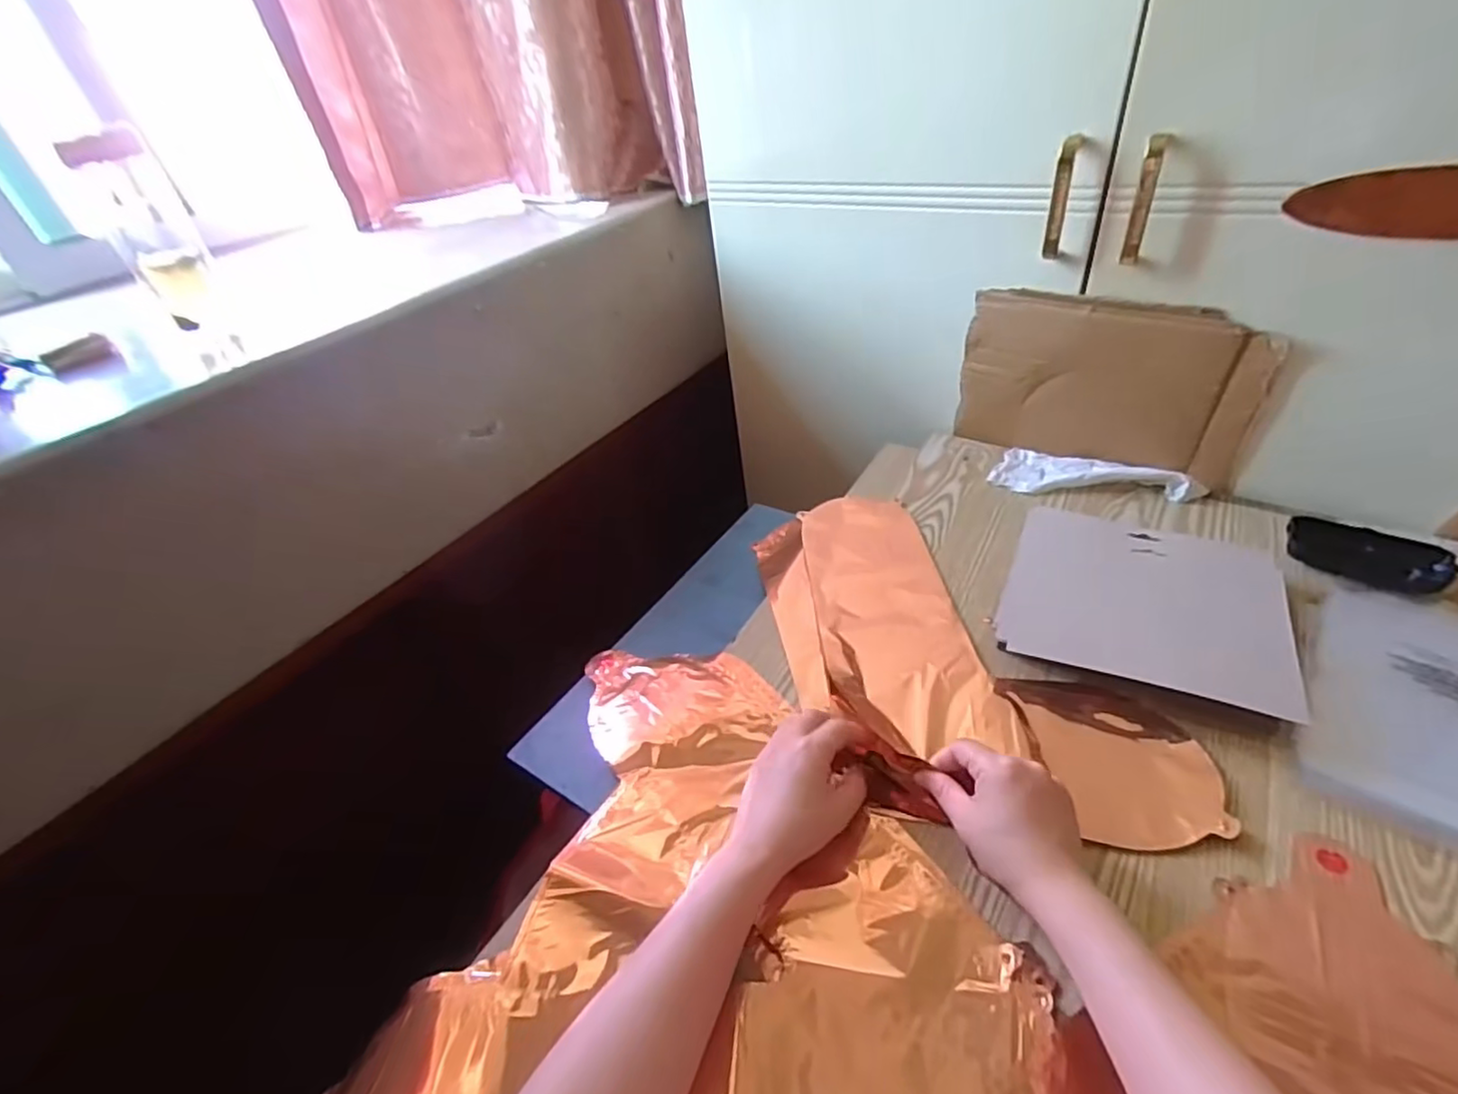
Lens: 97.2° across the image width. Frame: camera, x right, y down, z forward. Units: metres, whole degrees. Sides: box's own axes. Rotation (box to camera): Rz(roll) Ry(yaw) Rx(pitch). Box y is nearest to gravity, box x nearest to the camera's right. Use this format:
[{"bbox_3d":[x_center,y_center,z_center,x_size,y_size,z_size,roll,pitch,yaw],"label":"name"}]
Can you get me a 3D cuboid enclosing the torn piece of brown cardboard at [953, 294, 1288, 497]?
[{"bbox_3d":[0.385,-0.162,0.670,0.272,0.181,0.016,18,46,30],"label":"torn piece of brown cardboard"}]

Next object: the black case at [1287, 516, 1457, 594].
[{"bbox_3d":[0.558,0.005,0.566,0.106,0.024,0.060,17,45,28],"label":"black case"}]

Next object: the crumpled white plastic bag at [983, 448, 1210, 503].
[{"bbox_3d":[0.387,-0.071,0.683,0.194,0.026,0.075,17,46,29],"label":"crumpled white plastic bag"}]

